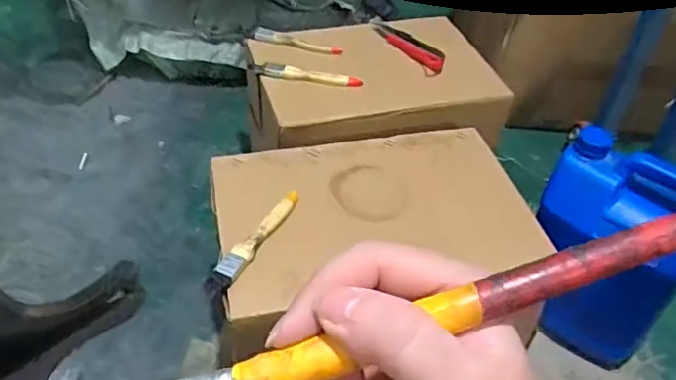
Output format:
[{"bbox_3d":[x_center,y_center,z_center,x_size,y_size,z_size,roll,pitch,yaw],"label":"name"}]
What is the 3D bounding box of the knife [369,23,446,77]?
[{"bbox_3d":[0.108,-0.221,0.910,0.035,0.024,0.141,-29,53,-30],"label":"knife"}]

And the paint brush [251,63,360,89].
[{"bbox_3d":[-0.049,-0.169,0.875,0.168,0.019,0.018,7,44,4],"label":"paint brush"}]

